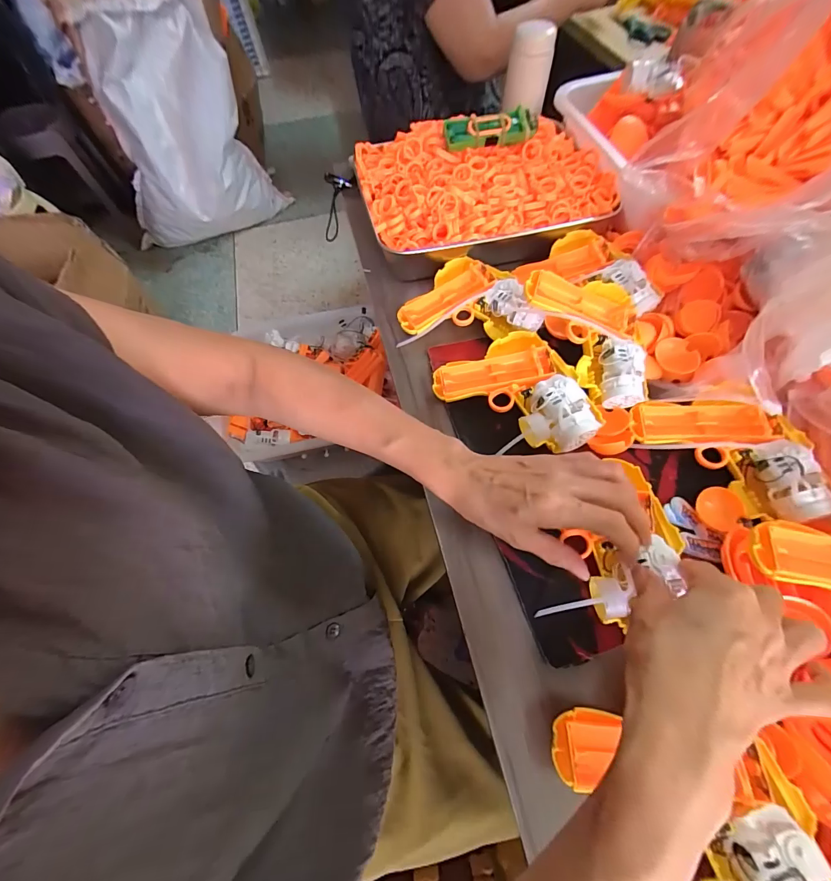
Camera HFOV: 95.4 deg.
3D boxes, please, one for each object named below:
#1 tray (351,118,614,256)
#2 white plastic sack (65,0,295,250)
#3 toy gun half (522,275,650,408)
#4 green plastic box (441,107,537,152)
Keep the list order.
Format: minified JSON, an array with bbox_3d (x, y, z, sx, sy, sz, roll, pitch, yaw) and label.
[{"bbox_3d":[0.081,-0.338,0.480,0.298,0.053,0.218,-15,63,-4],"label":"tray"},{"bbox_3d":[-0.778,-0.986,1.251,0.545,0.621,0.168,-30,65,-12],"label":"white plastic sack"},{"bbox_3d":[0.169,-0.103,0.378,0.116,0.032,0.134,5,70,-8],"label":"toy gun half"},{"bbox_3d":[0.094,-0.383,0.471,0.117,0.036,0.032,-8,63,-1],"label":"green plastic box"}]

